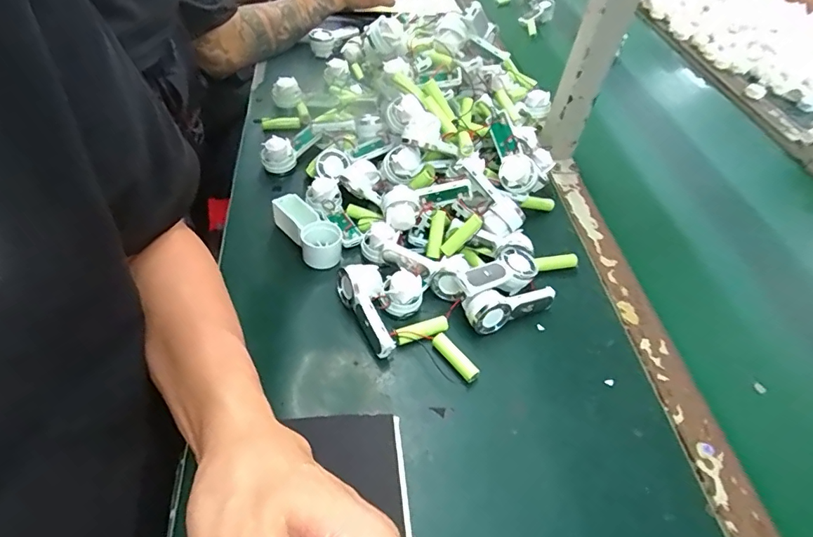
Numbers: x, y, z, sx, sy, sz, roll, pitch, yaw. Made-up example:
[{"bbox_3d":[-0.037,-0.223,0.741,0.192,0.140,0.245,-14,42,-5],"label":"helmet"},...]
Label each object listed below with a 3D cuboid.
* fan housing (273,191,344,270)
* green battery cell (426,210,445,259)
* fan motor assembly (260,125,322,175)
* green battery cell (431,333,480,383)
[{"bbox_3d":[-0.103,-0.041,0.515,0.043,0.034,0.091,-26,56,-26],"label":"fan housing"},{"bbox_3d":[0.030,-0.035,0.504,0.014,0.014,0.049,11,90,4],"label":"green battery cell"},{"bbox_3d":[-0.145,-0.152,0.610,0.035,0.035,0.082,27,51,17],"label":"fan motor assembly"},{"bbox_3d":[0.044,0.080,0.437,0.014,0.011,0.050,-31,59,-29],"label":"green battery cell"}]

